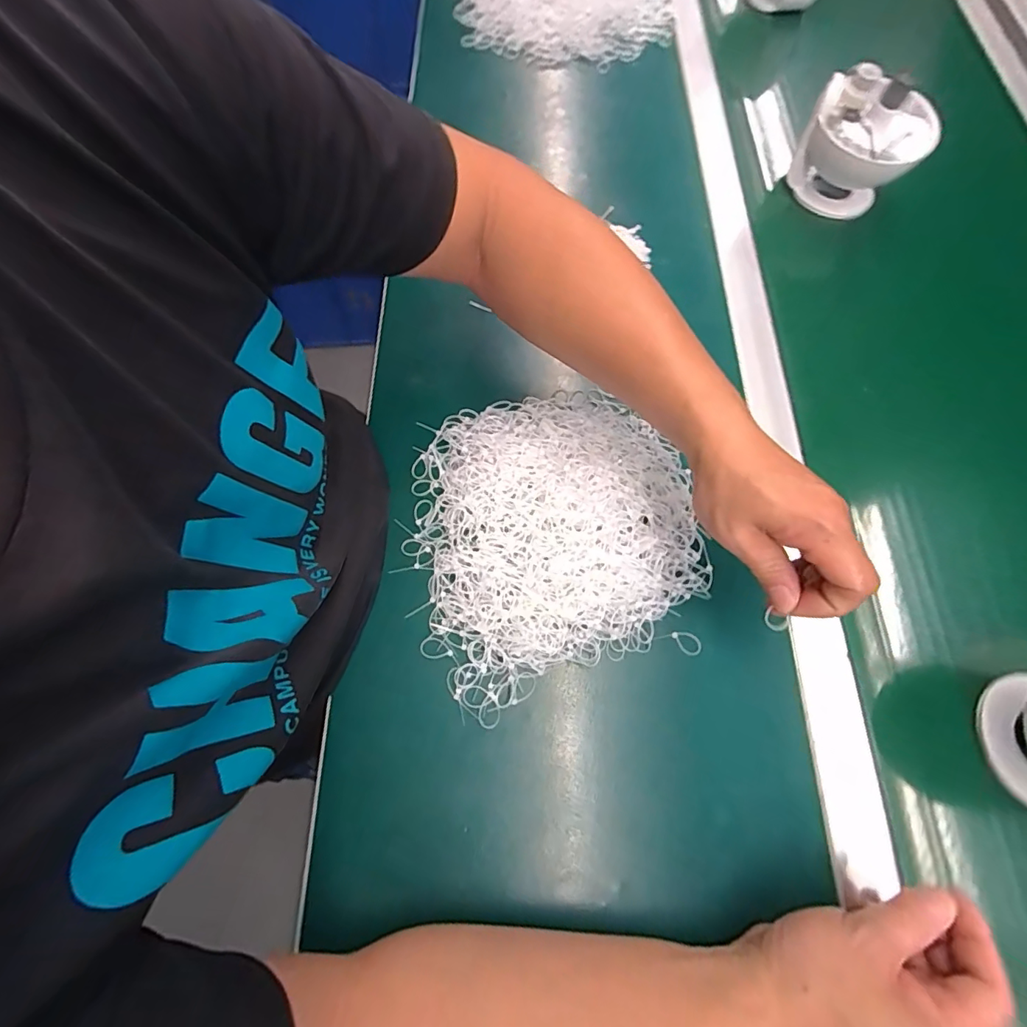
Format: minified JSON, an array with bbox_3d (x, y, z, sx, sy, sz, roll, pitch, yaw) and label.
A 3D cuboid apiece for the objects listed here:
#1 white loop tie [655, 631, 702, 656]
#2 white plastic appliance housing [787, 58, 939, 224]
[{"bbox_3d":[0.126,0.096,0.373,0.036,0.004,0.015,20,70,5],"label":"white loop tie"},{"bbox_3d":[0.369,-0.393,0.531,0.127,0.119,0.082,33,72,10],"label":"white plastic appliance housing"}]

